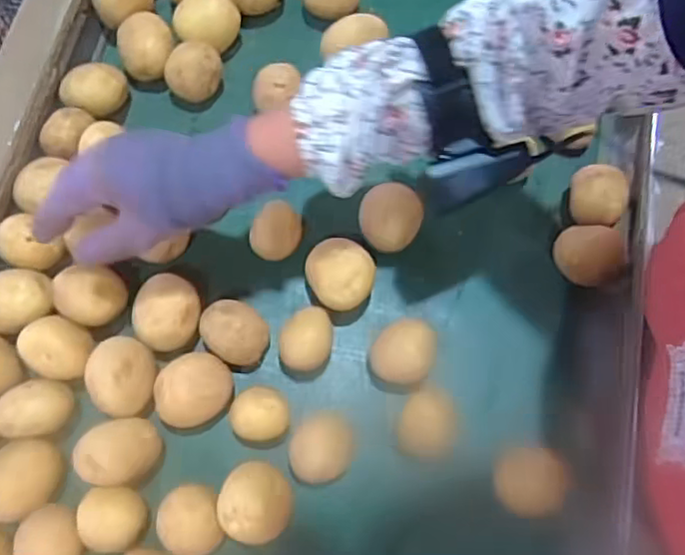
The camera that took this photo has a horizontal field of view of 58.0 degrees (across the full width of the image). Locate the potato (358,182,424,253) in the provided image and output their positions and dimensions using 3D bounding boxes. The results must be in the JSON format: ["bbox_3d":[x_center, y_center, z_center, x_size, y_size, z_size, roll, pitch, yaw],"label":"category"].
[{"bbox_3d":[0.039,-0.047,0.514,0.049,0.045,0.045,0,69,0],"label":"potato"}]

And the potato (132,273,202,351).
[{"bbox_3d":[-0.136,0.029,0.489,0.048,0.044,0.060,-10,69,-4],"label":"potato"}]

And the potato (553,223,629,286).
[{"bbox_3d":[0.202,-0.017,0.513,0.043,0.043,0.051,-32,73,-12],"label":"potato"}]

